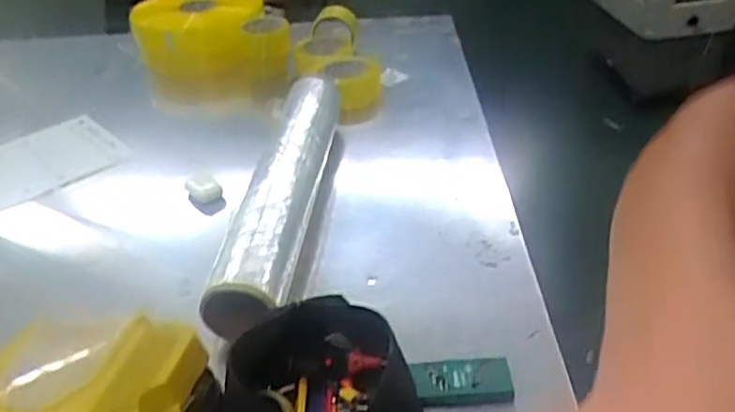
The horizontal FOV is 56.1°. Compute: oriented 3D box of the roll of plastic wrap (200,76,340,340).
[{"bbox_3d":[-0.118,-0.019,0.898,0.096,0.085,0.464,4,47,11],"label":"roll of plastic wrap"}]

